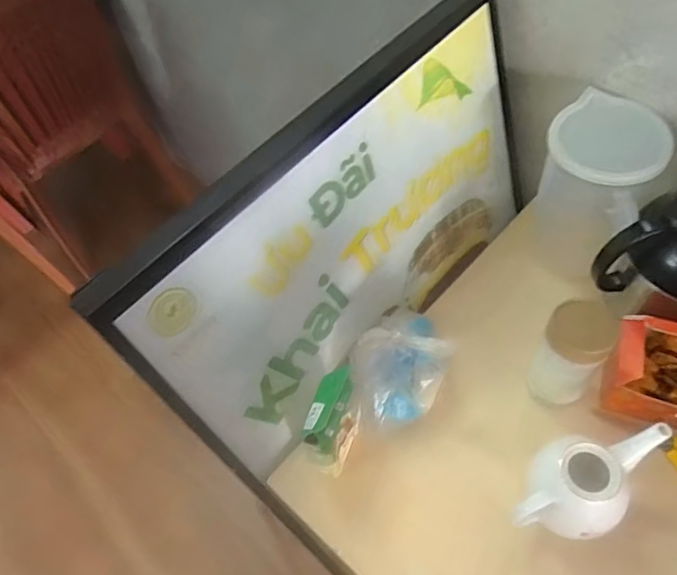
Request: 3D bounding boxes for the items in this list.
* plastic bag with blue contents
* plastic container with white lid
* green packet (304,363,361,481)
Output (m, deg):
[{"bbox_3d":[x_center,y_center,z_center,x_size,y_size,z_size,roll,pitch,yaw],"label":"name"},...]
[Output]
[{"bbox_3d":[0.075,0.089,0.665,0.103,0.105,0.159,24,62,19],"label":"plastic bag with blue contents"},{"bbox_3d":[0.320,-0.121,0.711,0.135,0.184,0.145,27,63,20],"label":"plastic container with white lid"},{"bbox_3d":[-0.005,0.156,0.625,0.039,0.124,0.091,13,59,13],"label":"green packet"}]

